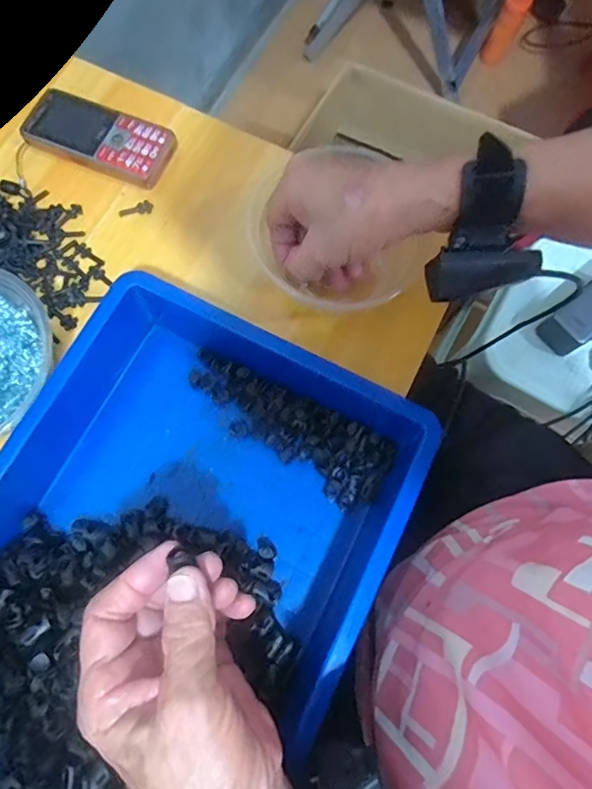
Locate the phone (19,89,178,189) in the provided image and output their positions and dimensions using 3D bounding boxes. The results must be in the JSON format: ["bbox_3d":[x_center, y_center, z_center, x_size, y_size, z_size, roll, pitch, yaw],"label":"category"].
[{"bbox_3d":[-0.175,-0.229,0.437,0.130,0.019,0.056,23,75,4],"label":"phone"}]

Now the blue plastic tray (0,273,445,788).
[{"bbox_3d":[-0.096,0.125,0.317,0.274,0.067,0.368,25,75,5],"label":"blue plastic tray"}]

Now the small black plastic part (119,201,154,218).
[{"bbox_3d":[-0.141,-0.163,0.430,0.030,0.004,0.010,-18,76,-7],"label":"small black plastic part"}]

